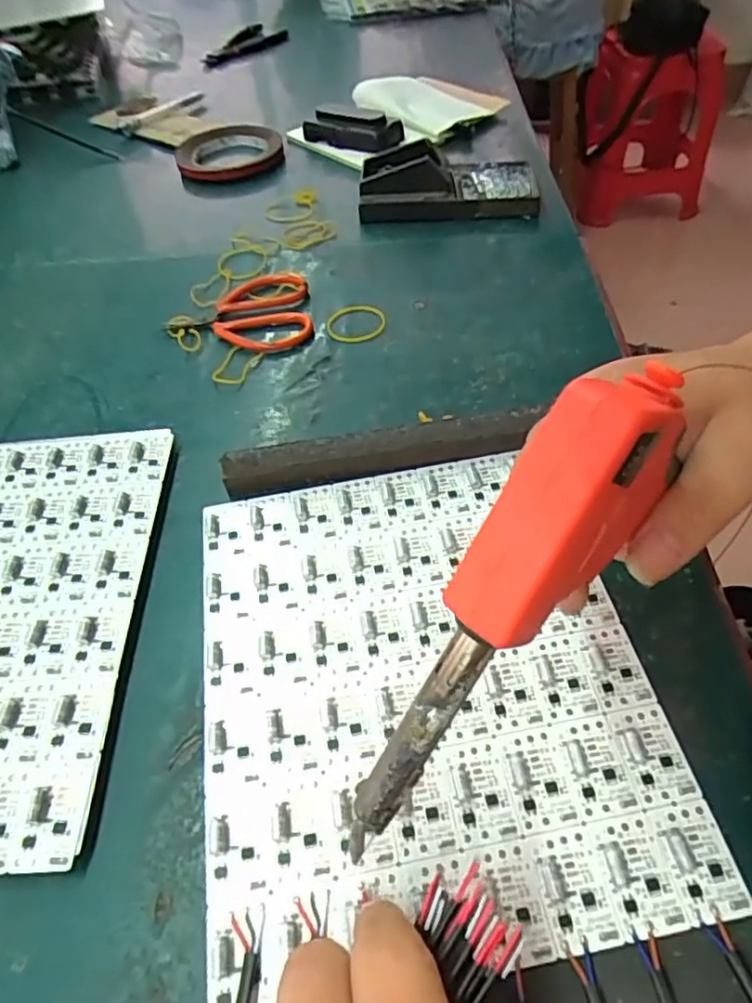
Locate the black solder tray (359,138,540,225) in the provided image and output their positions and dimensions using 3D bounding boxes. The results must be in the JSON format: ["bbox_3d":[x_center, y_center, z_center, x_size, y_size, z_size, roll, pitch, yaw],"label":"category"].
[{"bbox_3d":[0.065,-0.290,0.547,0.158,0.038,0.083,-1,52,4],"label":"black solder tray"}]

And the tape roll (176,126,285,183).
[{"bbox_3d":[-0.158,-0.378,0.655,0.110,0.016,0.125,-13,52,-6],"label":"tape roll"}]

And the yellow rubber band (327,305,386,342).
[{"bbox_3d":[-0.015,-0.136,0.458,0.043,0.004,0.046,-2,52,4],"label":"yellow rubber band"}]

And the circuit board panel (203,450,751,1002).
[{"bbox_3d":[0.019,0.076,0.291,0.201,0.007,0.235,-10,52,-3],"label":"circuit board panel"}]

